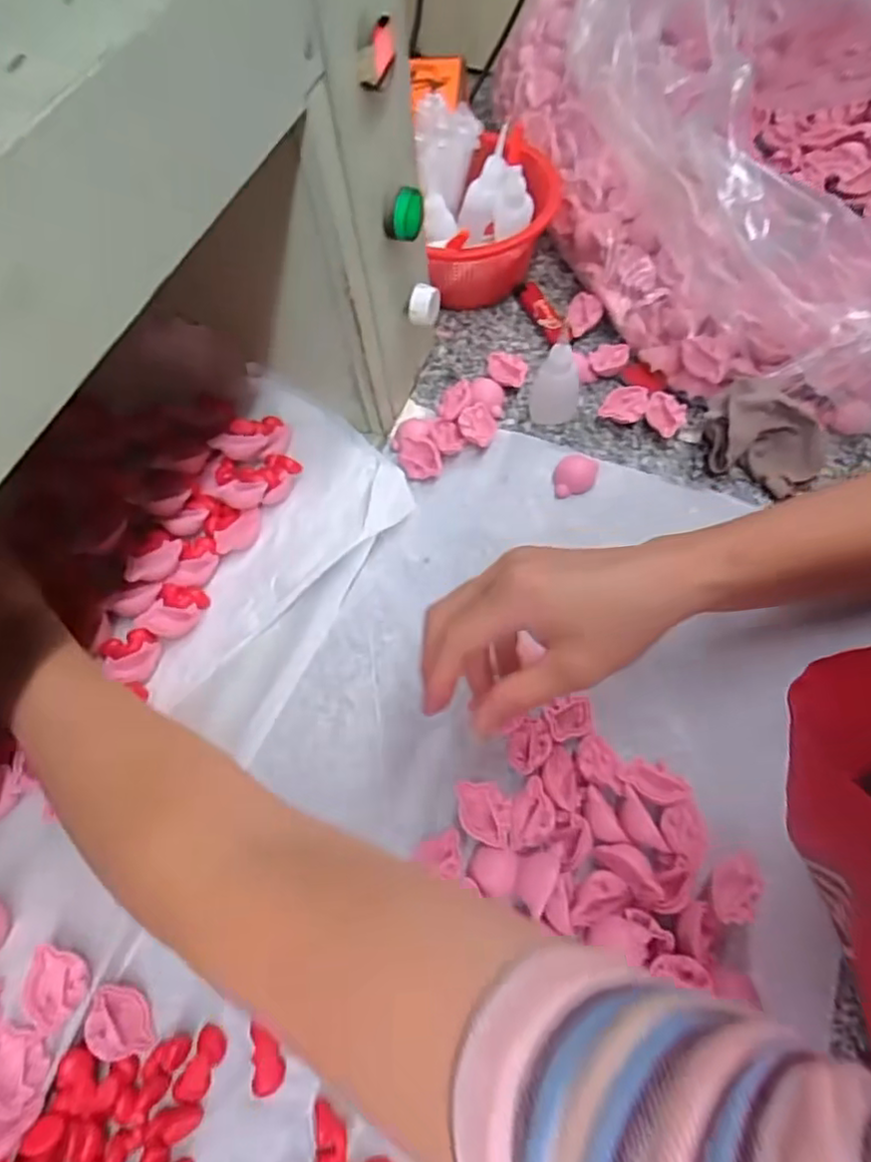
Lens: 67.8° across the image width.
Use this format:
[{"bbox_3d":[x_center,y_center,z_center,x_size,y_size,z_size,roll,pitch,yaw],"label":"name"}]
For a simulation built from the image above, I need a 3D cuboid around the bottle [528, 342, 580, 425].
[{"bbox_3d":[0.087,-0.148,0.465,0.034,0.068,0.033,10,64,8],"label":"bottle"}]

